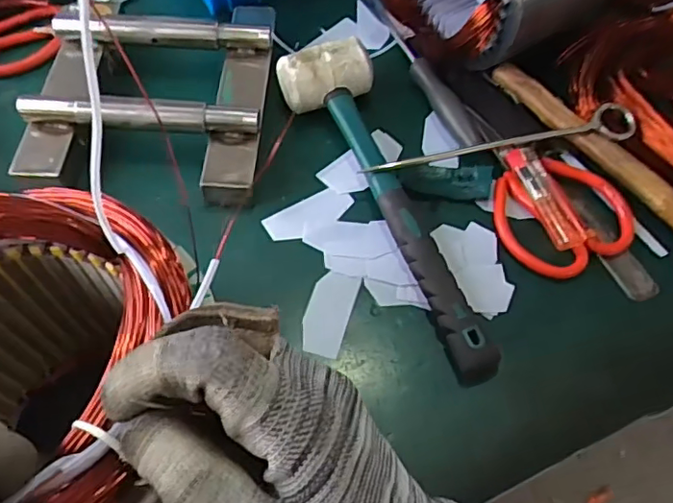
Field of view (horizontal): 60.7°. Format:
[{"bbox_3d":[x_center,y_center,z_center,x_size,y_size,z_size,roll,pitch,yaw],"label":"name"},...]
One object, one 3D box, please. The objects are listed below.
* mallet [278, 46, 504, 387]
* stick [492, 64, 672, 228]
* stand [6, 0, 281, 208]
[{"bbox_3d":[0.040,-0.041,0.416,0.066,0.050,0.279,-21,63,-13],"label":"mallet"},{"bbox_3d":[0.215,-0.068,0.441,0.020,0.018,0.243,-33,66,-18],"label":"stick"},{"bbox_3d":[-0.148,-0.132,0.465,0.182,0.044,0.195,3,60,0],"label":"stand"}]

